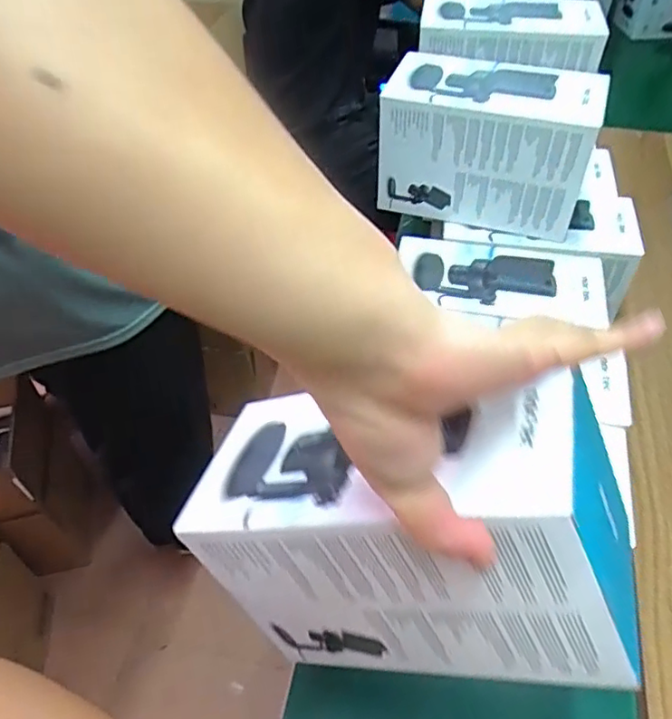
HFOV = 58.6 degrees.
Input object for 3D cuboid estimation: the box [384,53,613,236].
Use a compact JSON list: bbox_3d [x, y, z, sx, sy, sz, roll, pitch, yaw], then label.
[{"bbox_3d":[0.176,-0.254,0.705,0.229,0.149,0.119,15,53,14],"label":"box"}]

